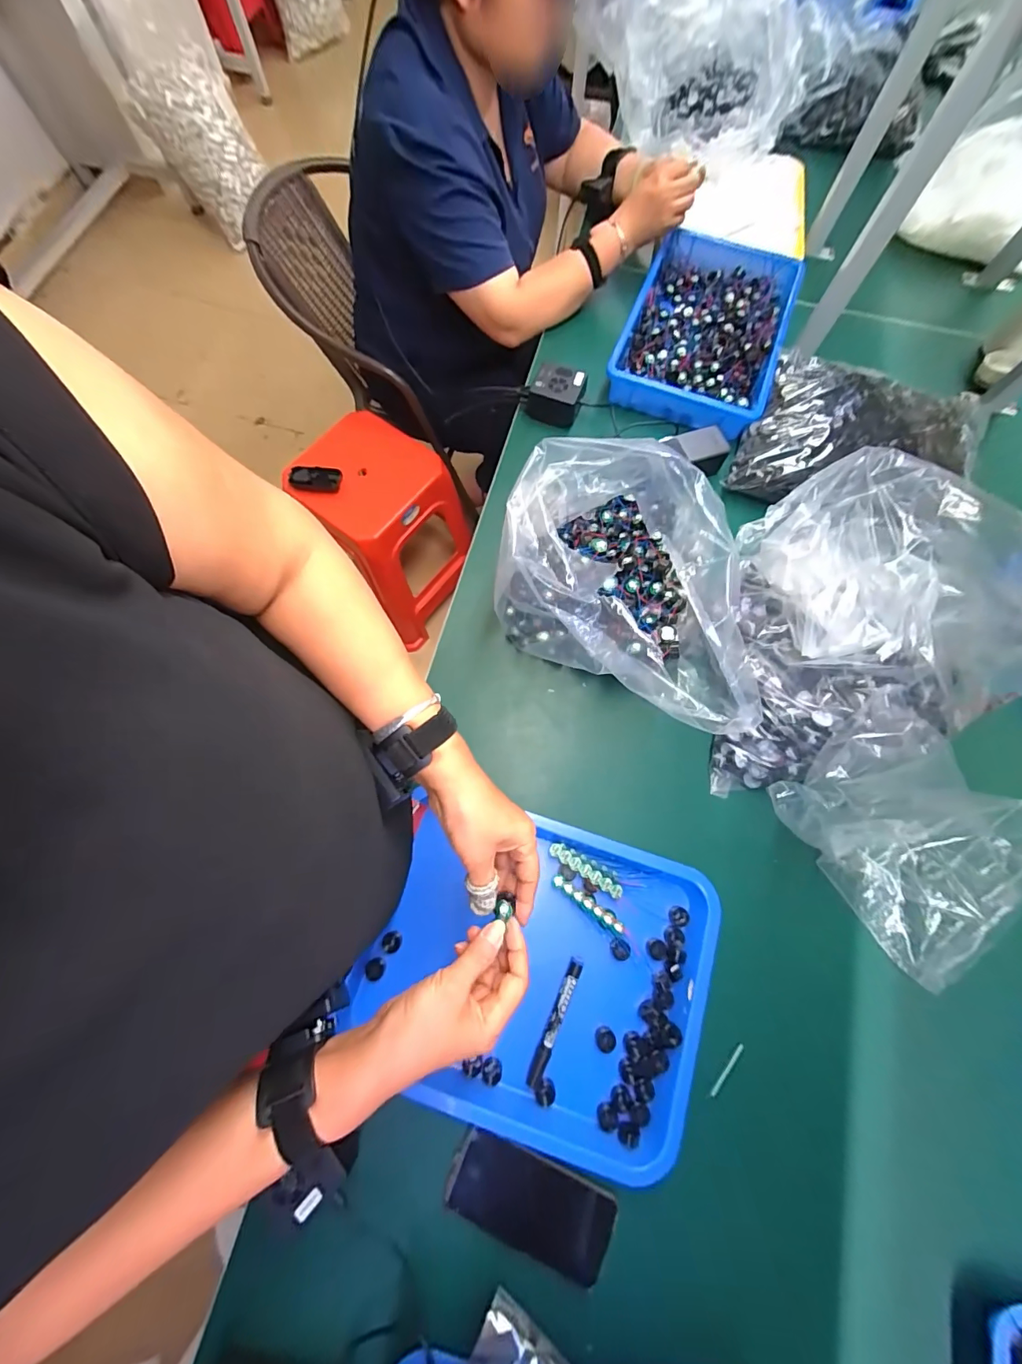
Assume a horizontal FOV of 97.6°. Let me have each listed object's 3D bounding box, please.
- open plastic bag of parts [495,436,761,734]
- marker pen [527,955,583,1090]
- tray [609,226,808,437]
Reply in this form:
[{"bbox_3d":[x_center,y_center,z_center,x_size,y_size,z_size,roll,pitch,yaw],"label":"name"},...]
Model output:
[{"bbox_3d":[0.120,-0.098,0.523,0.263,0.227,0.334,-4,74,-2],"label":"open plastic bag of parts"},{"bbox_3d":[0.049,0.363,0.479,0.019,0.011,0.130,24,75,7],"label":"marker pen"},{"bbox_3d":[0.329,-0.598,0.755,0.248,0.053,0.402,22,75,6],"label":"tray"}]

